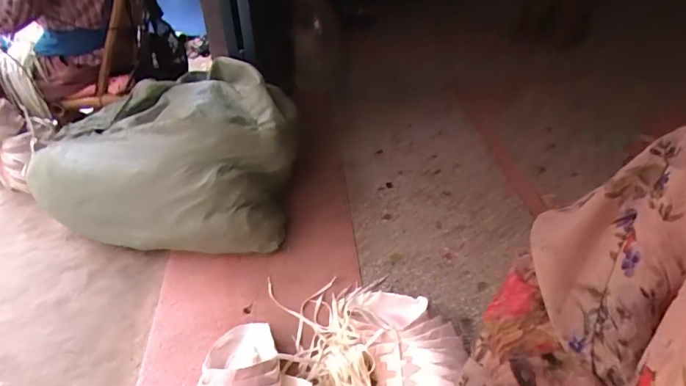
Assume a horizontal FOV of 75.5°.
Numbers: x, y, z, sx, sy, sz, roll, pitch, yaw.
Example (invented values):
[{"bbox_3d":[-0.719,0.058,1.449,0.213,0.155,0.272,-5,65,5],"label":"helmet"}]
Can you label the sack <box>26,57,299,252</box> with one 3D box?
[{"bbox_3d":[-0.463,-0.115,1.206,0.647,0.310,0.466,5,40,6],"label":"sack"}]

